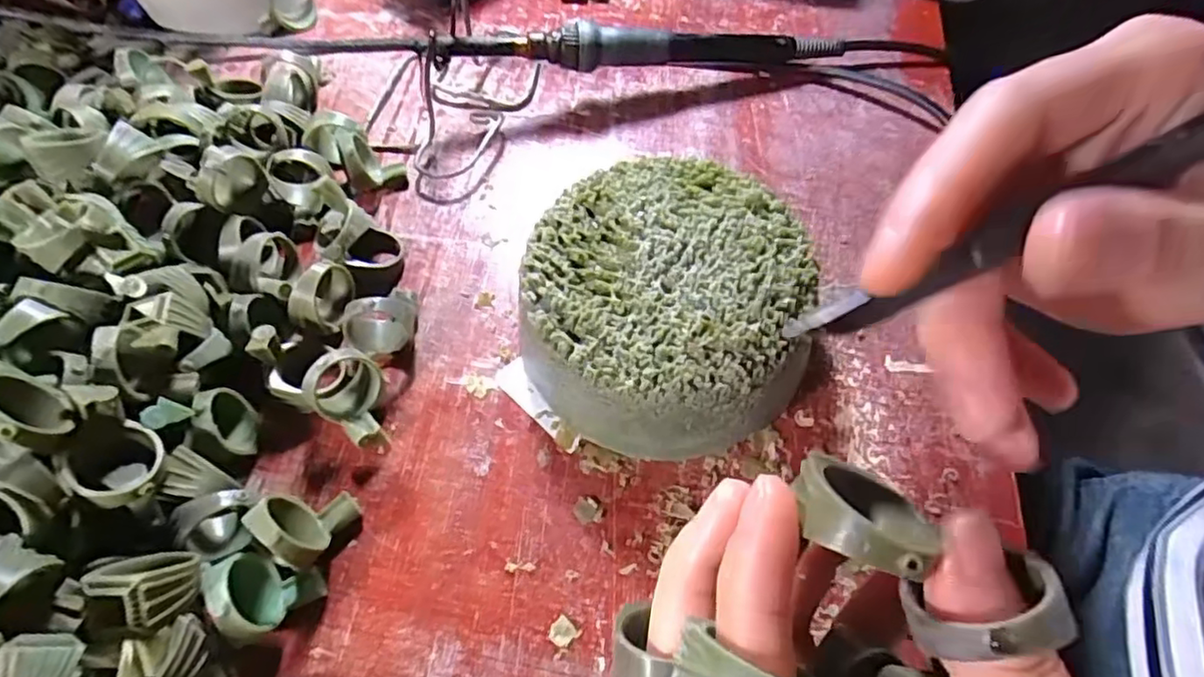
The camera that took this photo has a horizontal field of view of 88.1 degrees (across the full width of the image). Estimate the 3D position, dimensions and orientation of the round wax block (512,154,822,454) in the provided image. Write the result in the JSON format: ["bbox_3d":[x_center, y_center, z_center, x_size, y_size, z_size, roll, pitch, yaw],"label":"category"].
[{"bbox_3d":[0.021,-0.012,0.228,0.094,0.049,0.099,-1,60,1],"label":"round wax block"}]

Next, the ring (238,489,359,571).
[{"bbox_3d":[-0.096,0.058,0.199,0.024,0.028,0.027,15,59,6],"label":"ring"}]

